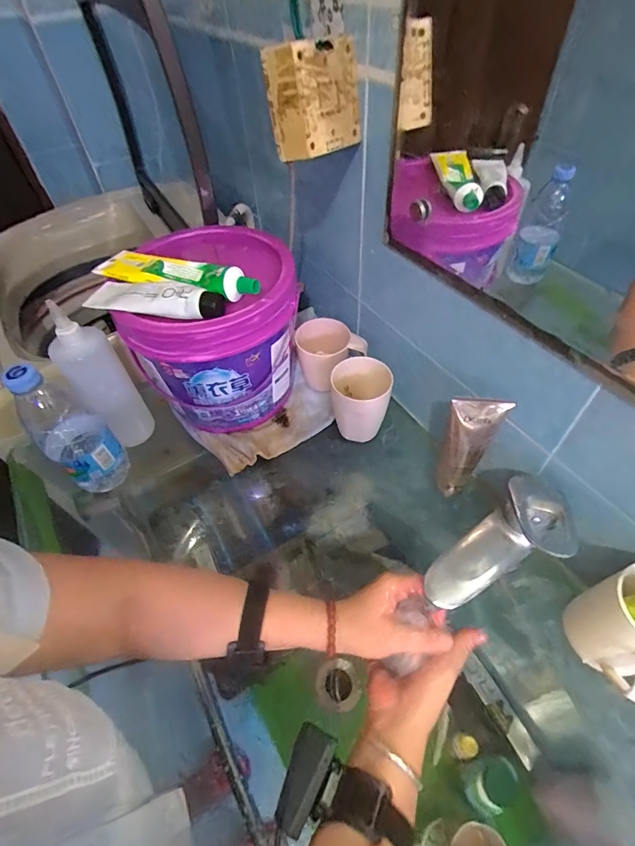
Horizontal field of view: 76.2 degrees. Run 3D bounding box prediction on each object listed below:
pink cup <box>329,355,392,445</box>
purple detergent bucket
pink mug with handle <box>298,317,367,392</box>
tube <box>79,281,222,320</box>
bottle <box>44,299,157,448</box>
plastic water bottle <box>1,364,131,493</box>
[{"bbox_3d":[0.056,-0.026,0.548,0.073,0.104,0.079,-2,51,2],"label":"pink cup"},{"bbox_3d":[-0.124,-0.116,0.565,0.197,0.203,0.212,-2,51,2],"label":"purple detergent bucket"},{"bbox_3d":[0.020,-0.097,0.601,0.099,0.079,0.088,-9,51,-4],"label":"pink mug with handle"},{"bbox_3d":[-0.188,-0.139,0.449,0.163,0.026,0.047,15,54,15],"label":"tube"},{"bbox_3d":[-0.267,-0.042,0.513,0.060,0.198,0.061,-39,59,-24],"label":"bottle"},{"bbox_3d":[-0.291,0.011,0.480,0.071,0.196,0.059,-38,59,-24],"label":"plastic water bottle"}]

